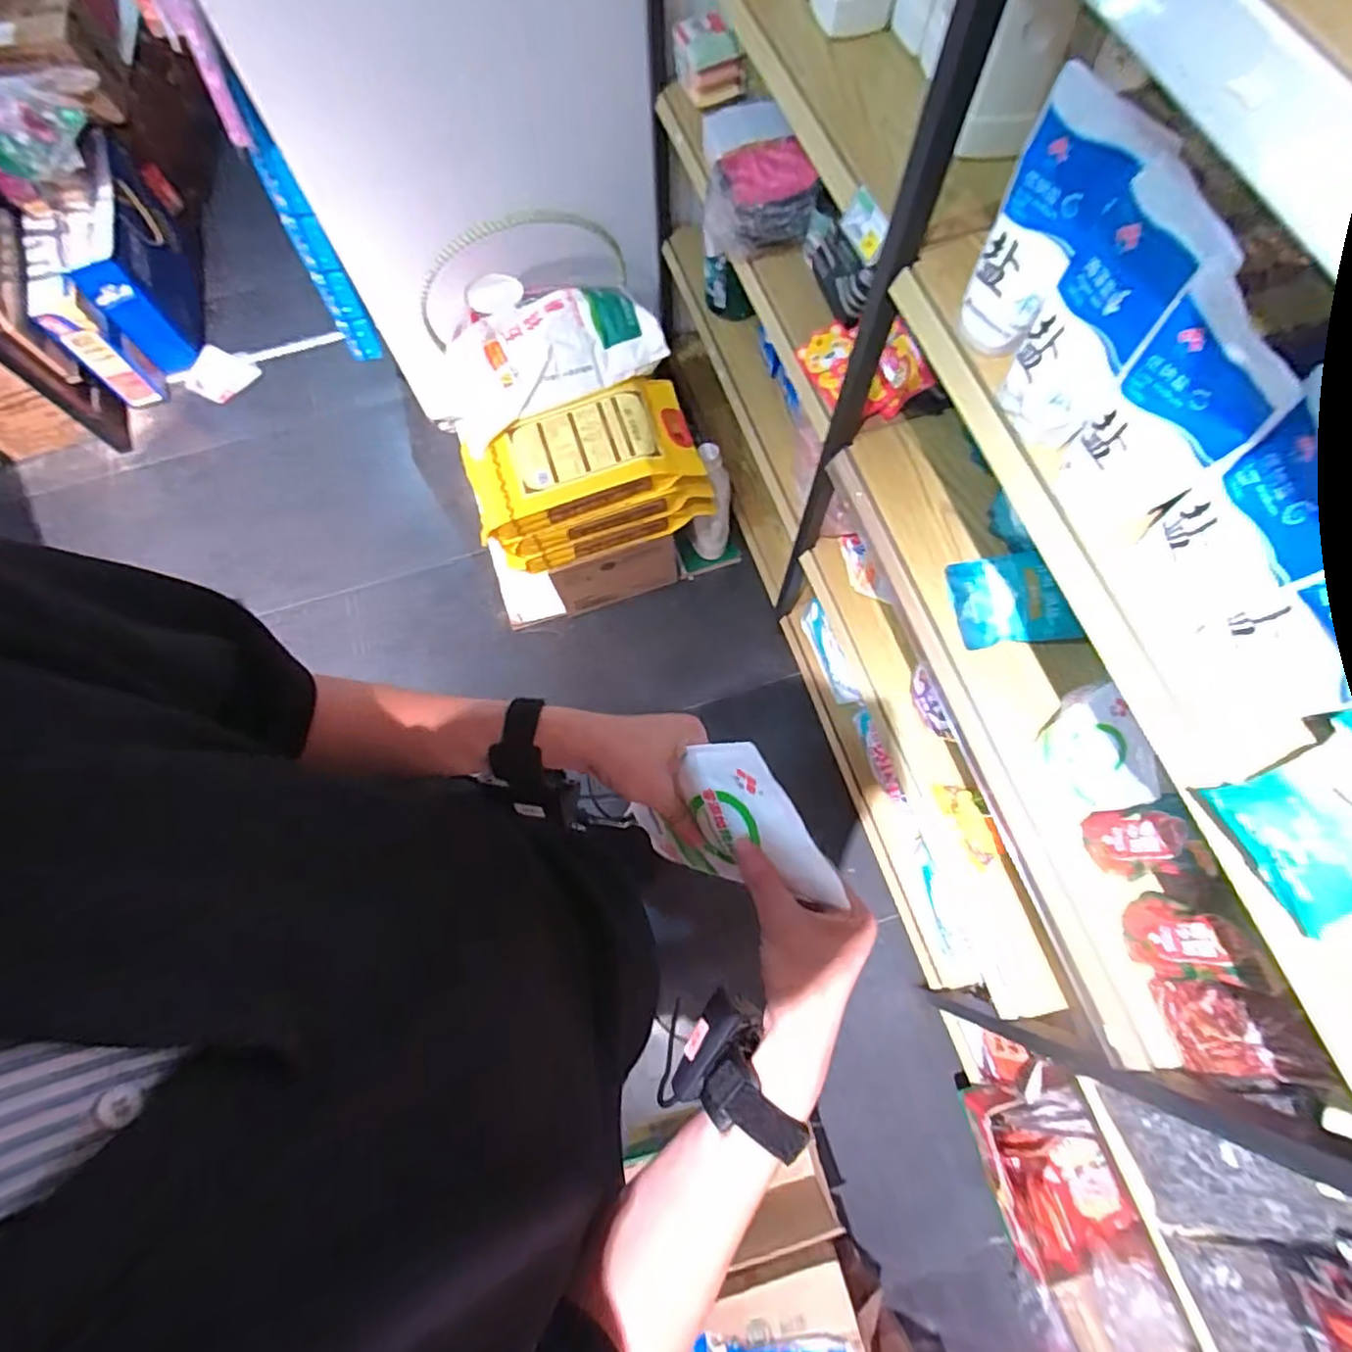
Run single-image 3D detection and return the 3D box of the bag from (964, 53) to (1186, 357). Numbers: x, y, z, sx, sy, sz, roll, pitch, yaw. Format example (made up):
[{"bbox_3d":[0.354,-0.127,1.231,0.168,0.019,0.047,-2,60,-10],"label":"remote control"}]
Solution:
[{"bbox_3d":[0.313,-0.382,0.555,0.049,0.184,0.104,-19,72,-5],"label":"bag"}]

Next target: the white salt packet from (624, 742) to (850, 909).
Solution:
[{"bbox_3d":[0.027,0.112,0.478,0.015,0.182,0.116,-28,93,-34],"label":"white salt packet"}]

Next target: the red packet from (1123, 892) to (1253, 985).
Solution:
[{"bbox_3d":[0.527,0.272,0.668,0.038,0.140,0.081,2,71,2],"label":"red packet"}]

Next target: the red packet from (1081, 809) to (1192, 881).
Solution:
[{"bbox_3d":[0.501,0.184,0.696,0.034,0.164,0.079,-21,72,-6],"label":"red packet"}]

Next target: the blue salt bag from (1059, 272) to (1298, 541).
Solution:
[{"bbox_3d":[0.369,-0.189,0.495,0.027,0.184,0.099,-29,73,-8],"label":"blue salt bag"}]

